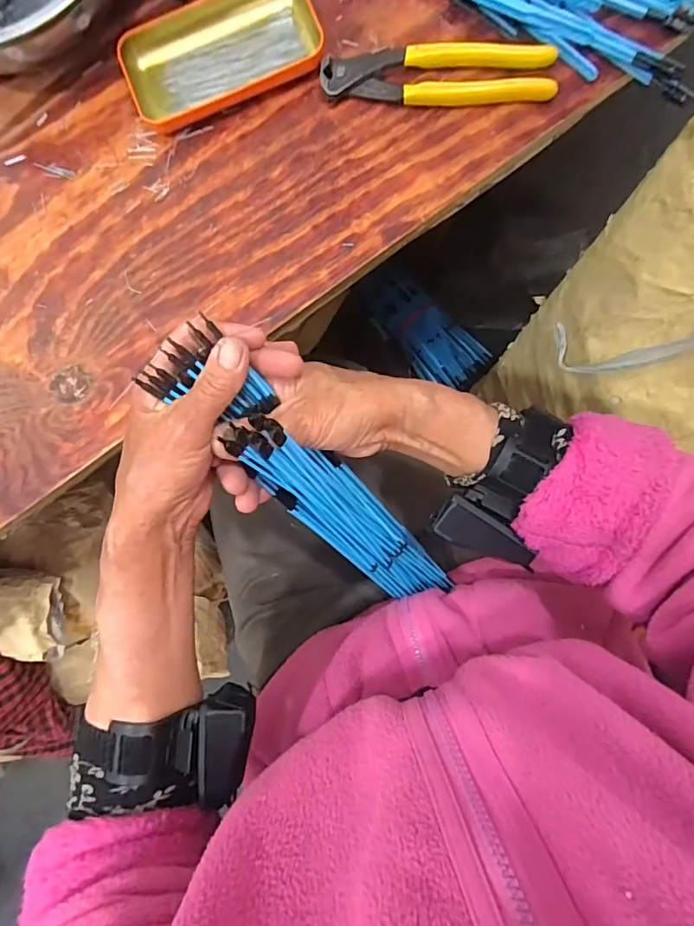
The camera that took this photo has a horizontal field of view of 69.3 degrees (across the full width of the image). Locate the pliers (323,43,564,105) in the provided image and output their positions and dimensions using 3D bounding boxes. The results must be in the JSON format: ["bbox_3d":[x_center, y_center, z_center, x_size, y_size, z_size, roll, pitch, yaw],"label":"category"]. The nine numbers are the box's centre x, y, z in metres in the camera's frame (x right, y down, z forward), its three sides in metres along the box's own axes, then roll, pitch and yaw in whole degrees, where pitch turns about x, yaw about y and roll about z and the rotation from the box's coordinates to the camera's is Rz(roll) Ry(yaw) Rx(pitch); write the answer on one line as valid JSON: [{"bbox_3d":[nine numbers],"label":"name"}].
[{"bbox_3d":[0.065,-0.281,0.363,0.164,0.013,0.038,4,85,5],"label":"pliers"}]

